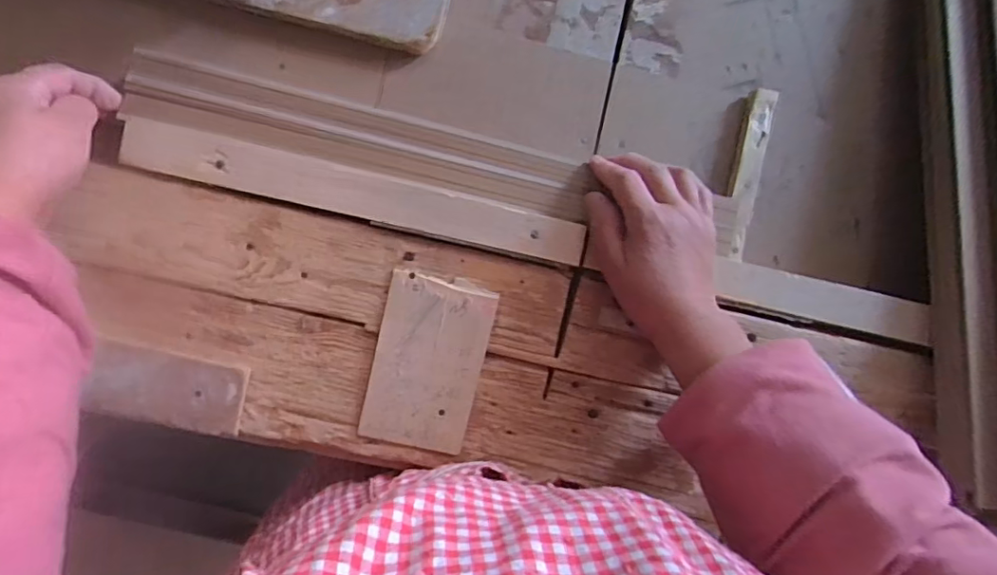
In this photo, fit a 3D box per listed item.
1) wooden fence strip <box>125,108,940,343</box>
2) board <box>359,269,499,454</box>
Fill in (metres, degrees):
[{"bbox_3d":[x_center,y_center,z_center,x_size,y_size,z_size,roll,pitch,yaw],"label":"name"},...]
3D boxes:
[{"bbox_3d":[0.030,-0.038,0.404,0.605,0.020,0.035,13,99,-3],"label":"wooden fence strip"},{"bbox_3d":[-0.053,0.058,0.411,0.081,0.008,0.130,12,91,-5],"label":"board"}]

